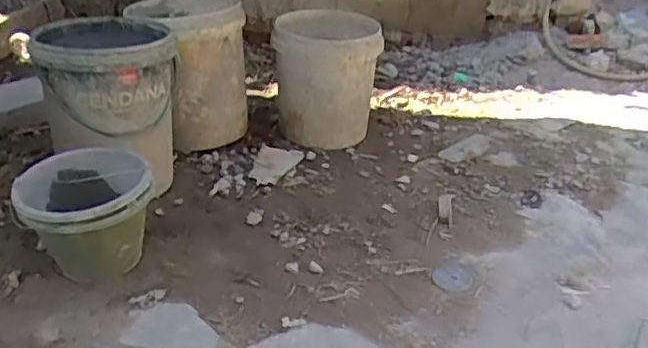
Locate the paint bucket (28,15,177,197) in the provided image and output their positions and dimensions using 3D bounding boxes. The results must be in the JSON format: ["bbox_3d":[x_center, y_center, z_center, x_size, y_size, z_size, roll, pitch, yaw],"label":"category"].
[{"bbox_3d":[-0.485,-0.155,1.485,0.287,0.342,0.305,-3,29,-13],"label":"paint bucket"}]

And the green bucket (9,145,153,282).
[{"bbox_3d":[-0.457,0.088,1.246,0.226,0.206,0.209,3,28,-2],"label":"green bucket"}]

